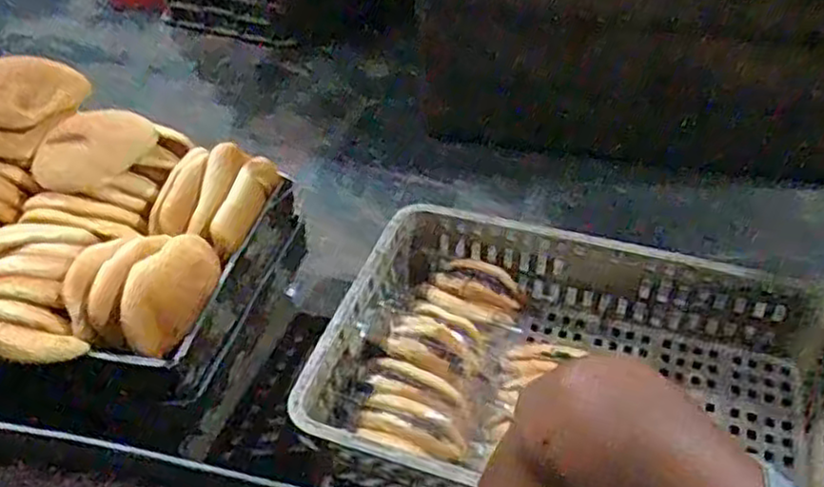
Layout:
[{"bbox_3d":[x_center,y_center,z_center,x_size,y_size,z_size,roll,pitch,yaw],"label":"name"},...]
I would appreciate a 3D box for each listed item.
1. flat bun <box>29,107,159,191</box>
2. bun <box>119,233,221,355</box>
[{"bbox_3d":[-0.426,-0.127,0.978,0.159,0.023,0.097,-32,86,-21],"label":"flat bun"},{"bbox_3d":[-0.276,0.049,0.827,0.025,0.087,0.158,-16,34,39],"label":"bun"}]

